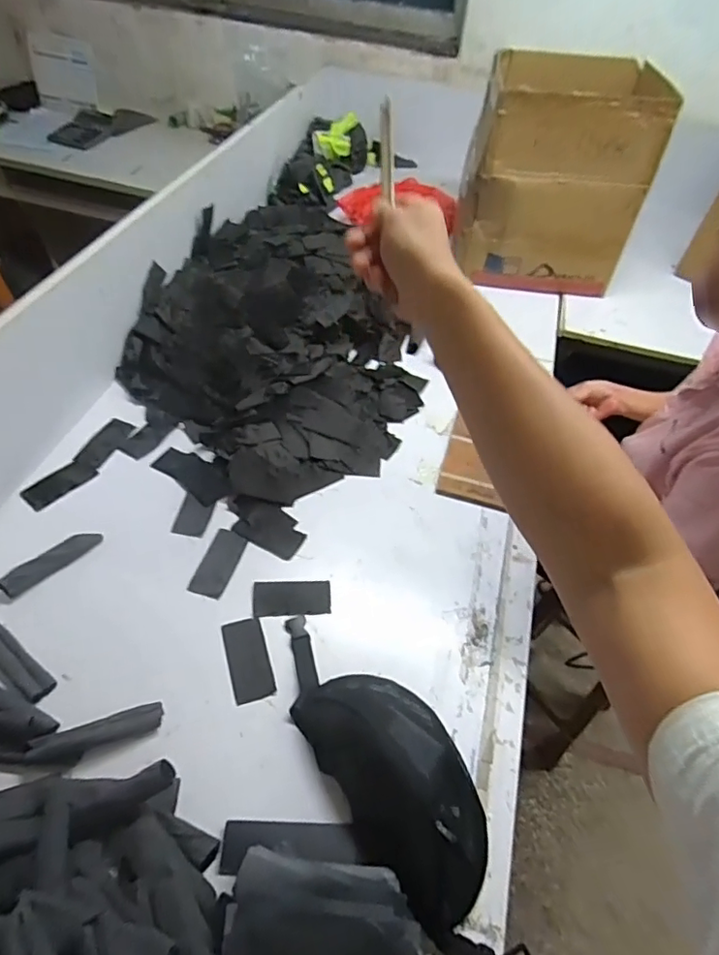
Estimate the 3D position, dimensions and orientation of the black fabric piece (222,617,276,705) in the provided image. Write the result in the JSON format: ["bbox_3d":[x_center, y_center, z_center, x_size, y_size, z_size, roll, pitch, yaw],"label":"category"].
[{"bbox_3d":[-0.157,0.257,0.782,0.055,0.005,0.117,-12,53,-15],"label":"black fabric piece"}]

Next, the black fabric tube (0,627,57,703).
[{"bbox_3d":[-0.473,0.244,0.743,0.163,0.015,0.036,32,54,19],"label":"black fabric tube"}]

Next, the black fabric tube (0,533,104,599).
[{"bbox_3d":[-0.469,0.124,0.840,0.040,0.025,0.147,38,57,23],"label":"black fabric tube"}]

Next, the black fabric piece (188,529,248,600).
[{"bbox_3d":[-0.222,0.135,0.875,0.055,0.006,0.120,14,51,6],"label":"black fabric piece"}]

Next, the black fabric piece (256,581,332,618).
[{"bbox_3d":[-0.103,0.186,0.847,0.115,0.004,0.053,0,58,-7],"label":"black fabric piece"}]

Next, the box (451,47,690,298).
[{"bbox_3d":[0.467,-0.738,1.382,0.397,0.448,0.328,7,50,0],"label":"box"}]

